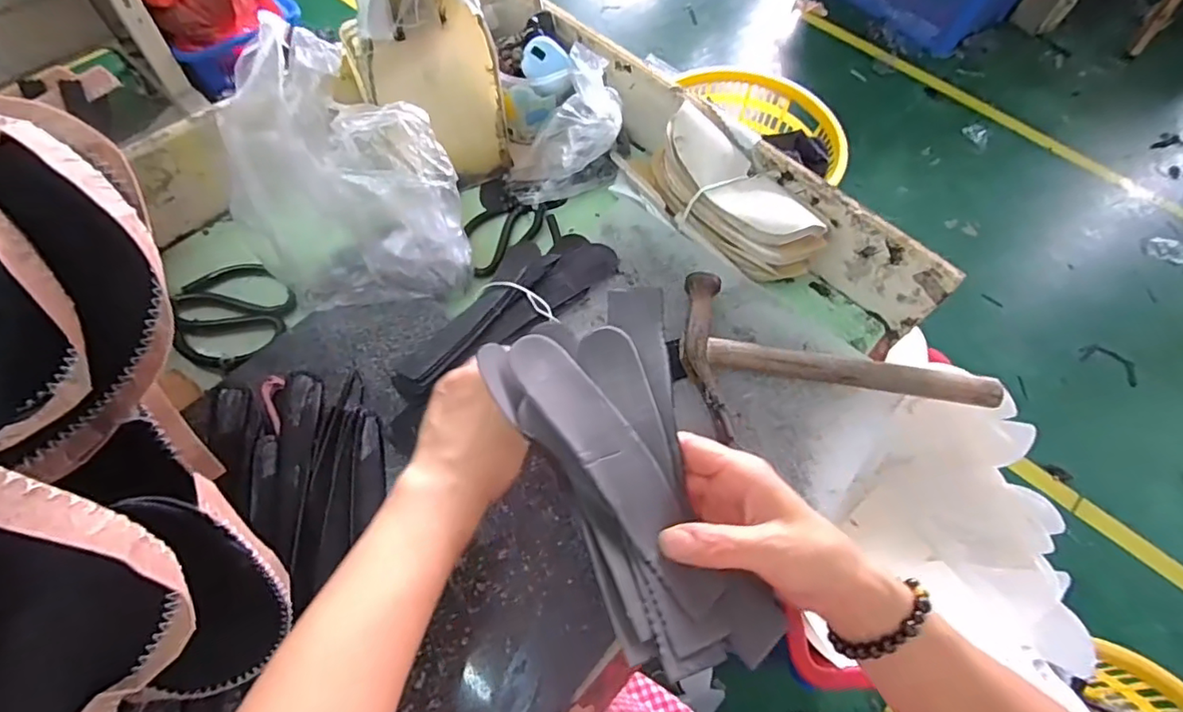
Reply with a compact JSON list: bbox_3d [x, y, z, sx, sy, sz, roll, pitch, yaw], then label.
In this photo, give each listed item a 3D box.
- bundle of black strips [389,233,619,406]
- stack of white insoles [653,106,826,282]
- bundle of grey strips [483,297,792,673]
[{"bbox_3d":[-0.075,-0.046,0.465,0.207,0.022,0.081,-36,70,-20],"label":"bundle of black strips"},{"bbox_3d":[0.129,-0.141,0.500,0.077,0.068,0.164,-39,71,-20],"label":"stack of white insoles"},{"bbox_3d":[0.026,0.070,0.319,0.107,0.027,0.210,-20,75,-13],"label":"bundle of grey strips"}]

